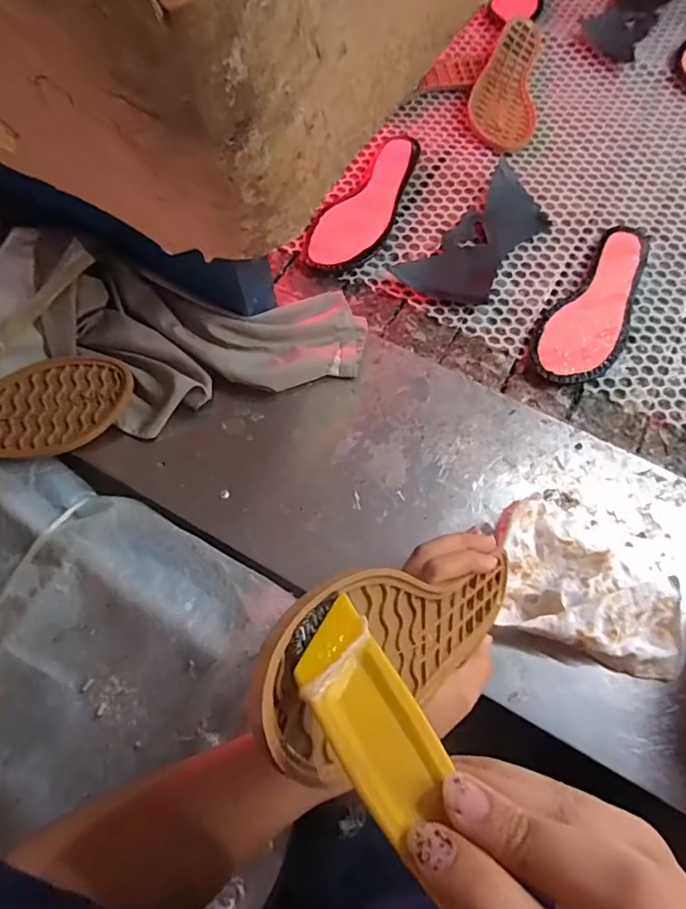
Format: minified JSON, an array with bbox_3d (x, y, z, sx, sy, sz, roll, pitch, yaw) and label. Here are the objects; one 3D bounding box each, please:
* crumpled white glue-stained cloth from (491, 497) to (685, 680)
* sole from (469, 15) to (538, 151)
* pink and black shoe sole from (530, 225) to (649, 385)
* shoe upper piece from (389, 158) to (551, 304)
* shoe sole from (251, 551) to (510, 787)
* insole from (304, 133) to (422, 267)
[{"bbox_3d":[0.180,0.093,0.374,0.131,0.051,0.101,18,70,8],"label":"crumpled white glue-stained cloth"},{"bbox_3d":[0.212,-0.487,0.665,0.083,0.014,0.232,7,69,4],"label":"sole"},{"bbox_3d":[0.264,-0.156,0.524,0.077,0.018,0.221,32,72,12],"label":"pink and black shoe sole"},{"bbox_3d":[0.157,-0.240,0.561,0.095,0.012,0.205,41,74,15],"label":"shoe upper piece"},{"bbox_3d":[0.042,0.097,0.271,0.026,0.239,0.069,-28,69,31],"label":"shoe sole"},{"bbox_3d":[0.033,-0.289,0.582,0.077,0.010,0.215,33,73,13],"label":"insole"}]

